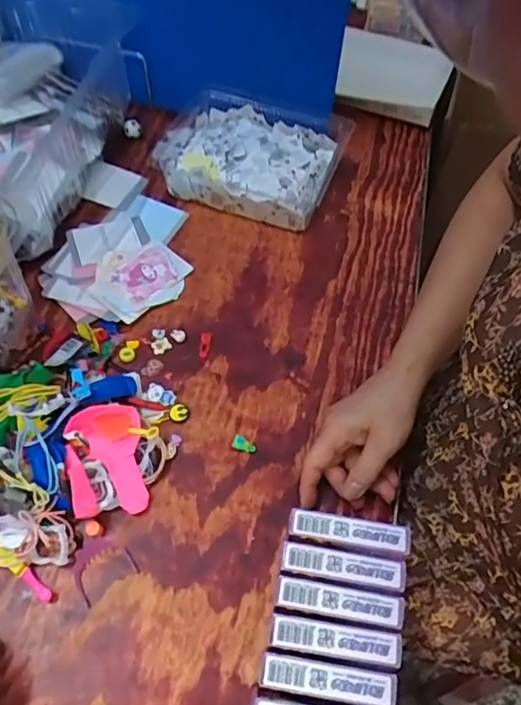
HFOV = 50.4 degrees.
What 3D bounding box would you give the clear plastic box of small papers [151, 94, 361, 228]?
[{"bbox_3d":[-0.027,-0.251,0.697,0.244,0.050,0.160,23,62,11],"label":"clear plastic box of small papers"}]

